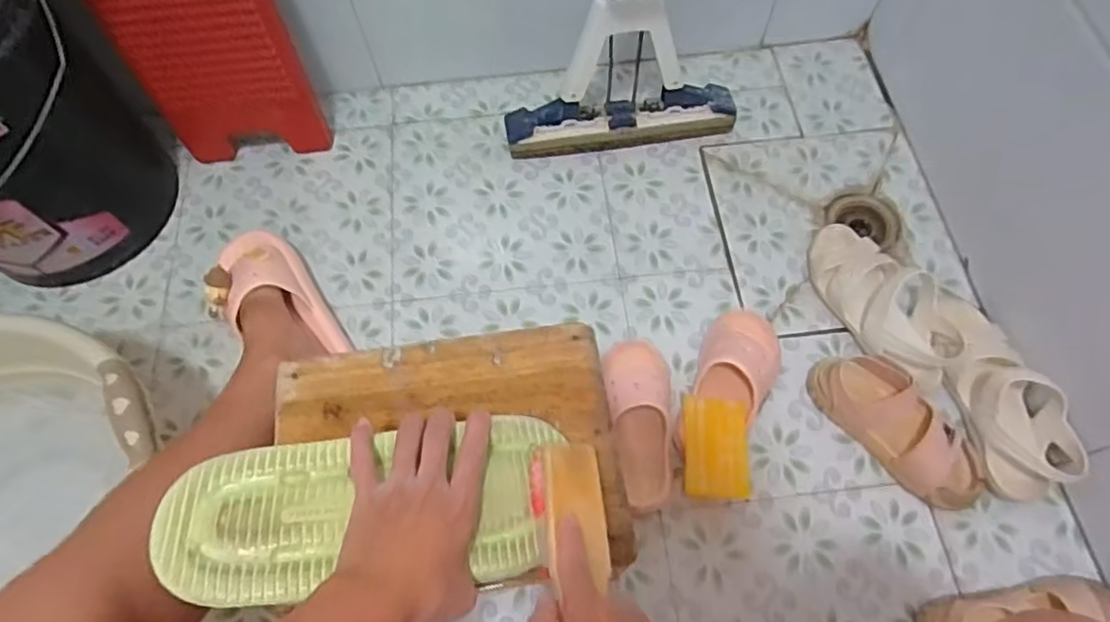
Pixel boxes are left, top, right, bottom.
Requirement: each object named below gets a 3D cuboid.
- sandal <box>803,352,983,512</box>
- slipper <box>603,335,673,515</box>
[{"bbox_3d":[0.400,0.133,0.759,0.087,0.055,0.218,-40,69,-16],"label":"sandal"},{"bbox_3d":[0.097,0.120,0.747,0.075,0.070,0.208,3,64,4],"label":"slipper"}]

